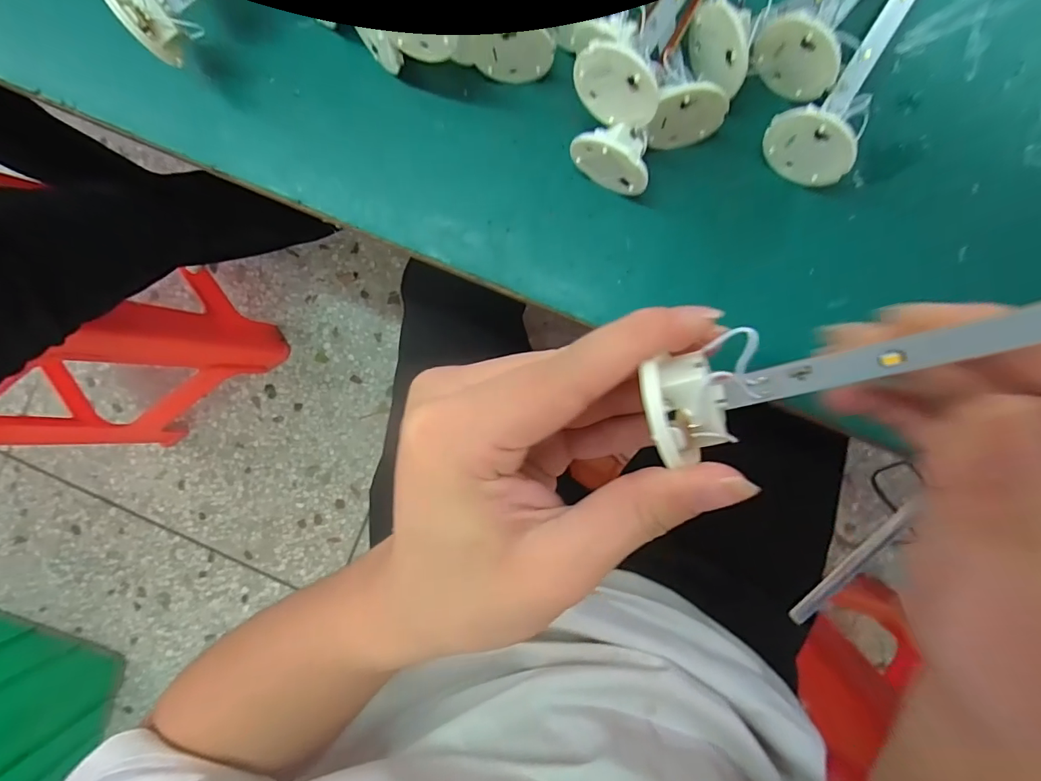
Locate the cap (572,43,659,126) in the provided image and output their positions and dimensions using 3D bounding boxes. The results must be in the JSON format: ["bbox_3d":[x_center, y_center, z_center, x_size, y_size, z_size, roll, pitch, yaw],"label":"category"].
[{"bbox_3d":[0.040,-0.127,0.201,0.038,0.032,0.010,36,93,4],"label":"cap"}]

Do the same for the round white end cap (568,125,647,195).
[{"bbox_3d":[0.043,-0.109,0.223,0.037,0.036,0.019,26,92,4],"label":"round white end cap"}]

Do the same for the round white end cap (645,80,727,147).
[{"bbox_3d":[0.076,-0.125,0.218,0.034,0.035,0.010,-6,90,5],"label":"round white end cap"}]

